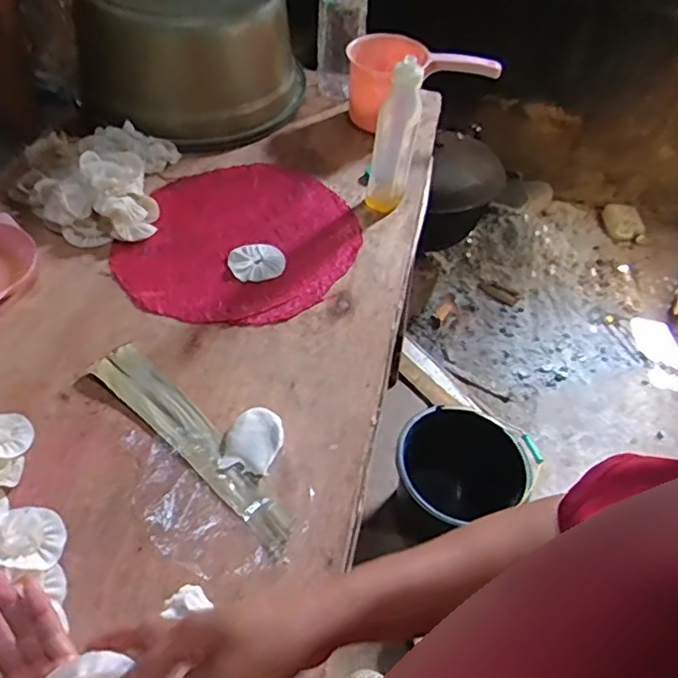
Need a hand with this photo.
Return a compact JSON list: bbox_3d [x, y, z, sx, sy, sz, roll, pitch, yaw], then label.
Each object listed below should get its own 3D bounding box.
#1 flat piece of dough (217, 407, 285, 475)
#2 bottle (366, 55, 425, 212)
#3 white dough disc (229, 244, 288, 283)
[{"bbox_3d":[-0.091,0.109,0.652,0.057,0.011,0.073,14,49,6],"label":"flat piece of dough"},{"bbox_3d":[0.082,-0.288,0.876,0.059,0.218,0.063,12,49,4],"label":"bottle"},{"bbox_3d":[-0.115,-0.108,0.855,0.079,0.014,0.075,3,49,-4],"label":"white dough disc"}]

